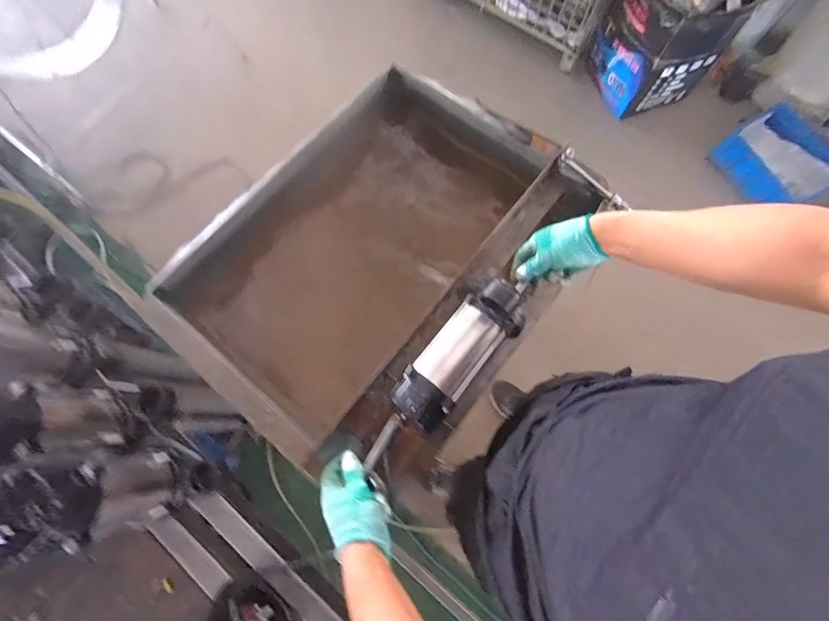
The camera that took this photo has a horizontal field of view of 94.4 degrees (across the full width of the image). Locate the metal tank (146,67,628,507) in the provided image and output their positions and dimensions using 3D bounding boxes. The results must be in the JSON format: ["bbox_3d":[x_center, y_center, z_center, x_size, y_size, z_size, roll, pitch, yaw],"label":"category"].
[{"bbox_3d":[-0.062,-0.098,0.807,0.584,0.229,0.748,39,78,11],"label":"metal tank"}]

